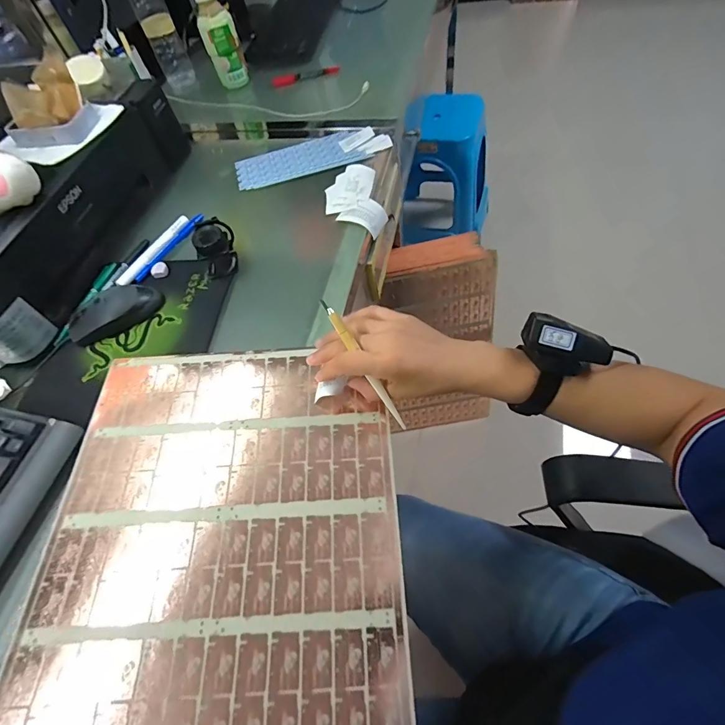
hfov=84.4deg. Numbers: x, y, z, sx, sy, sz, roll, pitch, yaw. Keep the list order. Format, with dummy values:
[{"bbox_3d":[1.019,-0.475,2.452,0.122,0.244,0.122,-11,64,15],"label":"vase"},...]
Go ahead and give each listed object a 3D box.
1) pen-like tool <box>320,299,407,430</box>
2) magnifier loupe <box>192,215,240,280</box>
[{"bbox_3d":[0.003,0.005,0.376,0.007,0.007,0.147,-36,106,-18],"label":"pen-like tool"},{"bbox_3d":[-0.194,-0.154,0.529,0.045,0.061,0.056,-7,58,-4],"label":"magnifier loupe"}]

